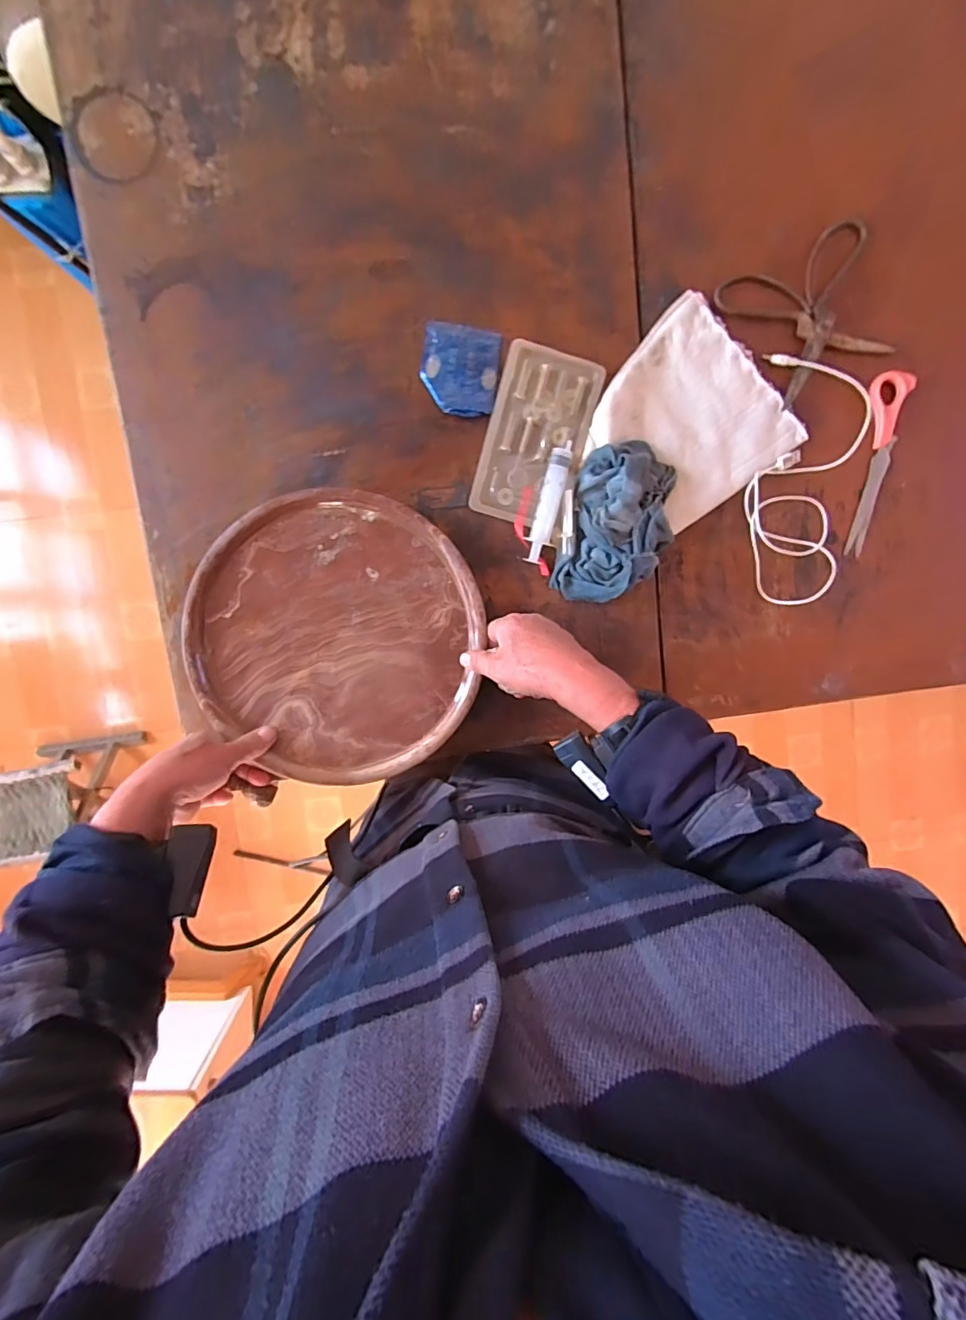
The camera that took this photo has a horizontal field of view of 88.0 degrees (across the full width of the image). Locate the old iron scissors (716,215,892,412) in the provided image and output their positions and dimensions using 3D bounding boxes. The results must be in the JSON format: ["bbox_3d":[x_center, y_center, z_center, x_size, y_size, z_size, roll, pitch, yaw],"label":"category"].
[{"bbox_3d":[0.353,-0.367,0.528,0.160,0.016,0.142,-29,97,1],"label":"old iron scissors"}]

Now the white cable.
[{"bbox_3d":[0.347,-0.192,0.542,0.115,0.026,0.256,5,97,-3],"label":"white cable"}]

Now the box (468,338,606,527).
[{"bbox_3d":[0.057,-0.235,0.528,0.102,0.018,0.175,16,96,-4],"label":"box"}]

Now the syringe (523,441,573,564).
[{"bbox_3d":[0.069,-0.163,0.527,0.027,0.032,0.122,16,96,-4],"label":"syringe"}]

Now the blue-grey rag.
[{"bbox_3d":[0.143,-0.143,0.528,0.107,0.045,0.165,10,96,-4],"label":"blue-grey rag"}]

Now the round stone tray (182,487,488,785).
[{"bbox_3d":[-0.151,-0.023,0.522,0.288,0.028,0.285,0,97,-2],"label":"round stone tray"}]

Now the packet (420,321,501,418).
[{"bbox_3d":[-0.024,-0.301,0.522,0.078,0.010,0.089,7,97,-3],"label":"packet"}]

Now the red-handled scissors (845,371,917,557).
[{"bbox_3d":[0.433,-0.214,0.549,0.040,0.017,0.189,3,97,-3],"label":"red-handled scissors"}]

